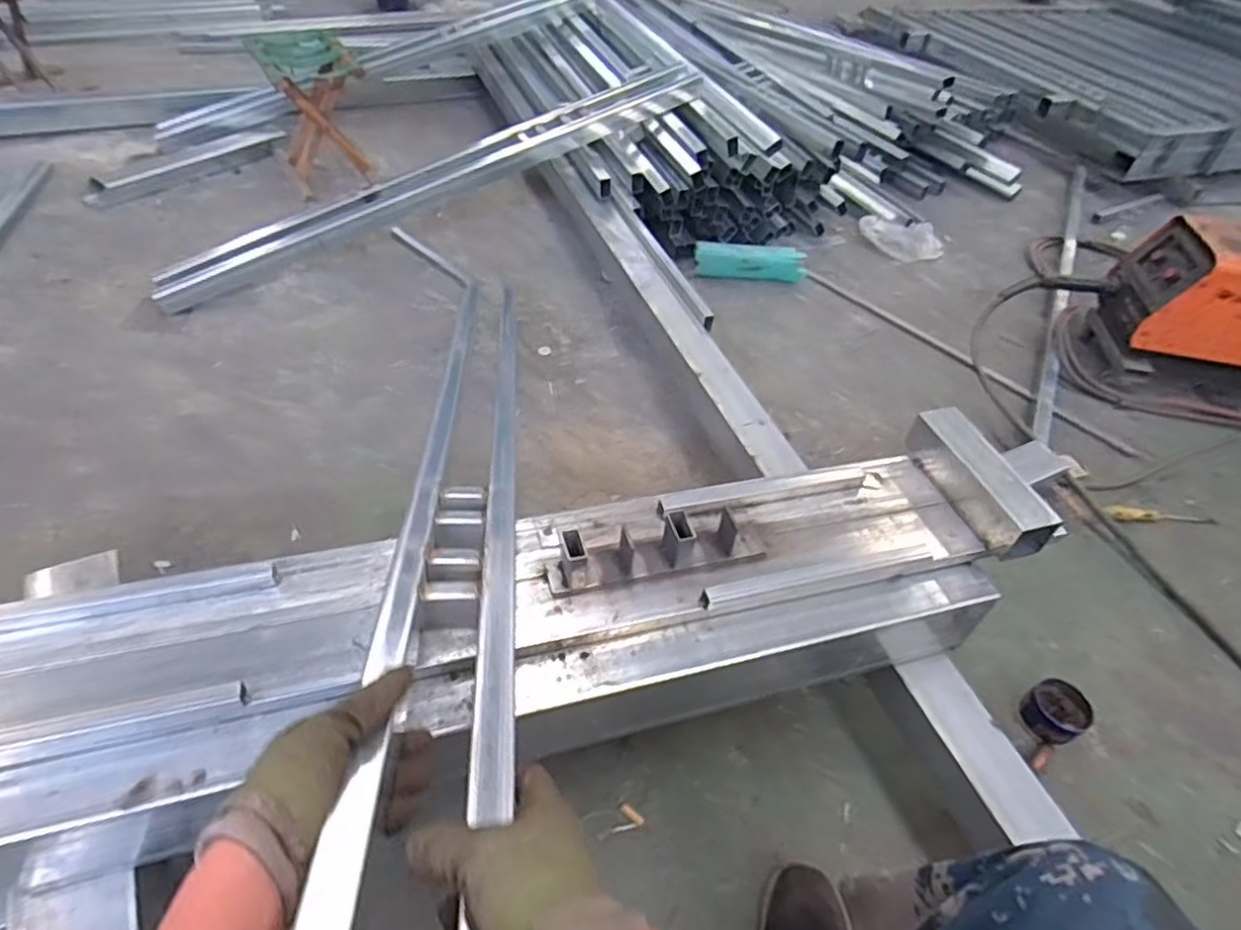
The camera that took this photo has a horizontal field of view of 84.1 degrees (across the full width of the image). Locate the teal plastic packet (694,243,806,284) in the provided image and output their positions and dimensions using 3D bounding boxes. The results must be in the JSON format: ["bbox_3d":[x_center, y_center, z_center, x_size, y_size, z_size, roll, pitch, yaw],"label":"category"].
[{"bbox_3d":[0.324,-0.504,1.713,0.279,0.076,0.070,5,46,-1],"label":"teal plastic packet"}]

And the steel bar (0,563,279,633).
[{"bbox_3d":[-0.475,0.131,0.667,0.261,0.018,0.026,-10,48,-16],"label":"steel bar"}]

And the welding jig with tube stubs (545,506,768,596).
[{"bbox_3d":[0.041,0.079,0.758,0.247,0.055,0.083,-8,48,-13],"label":"welding jig with tube stubs"}]

